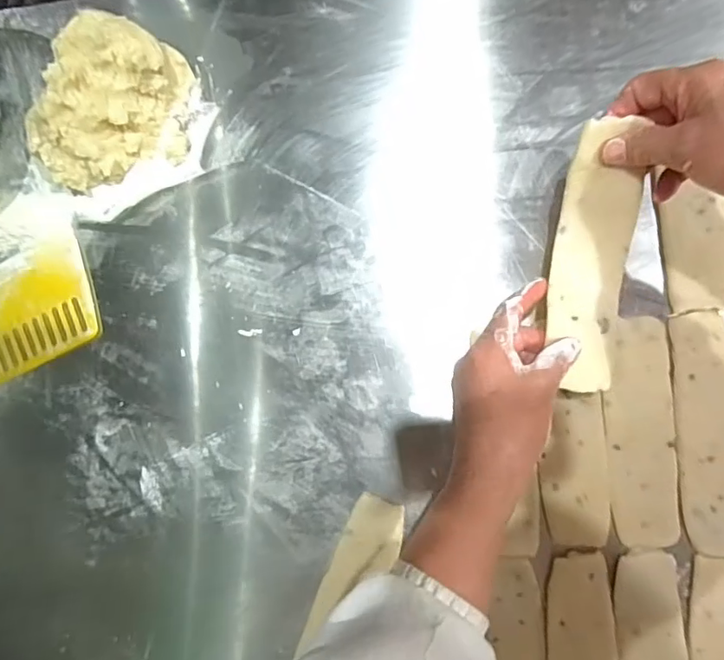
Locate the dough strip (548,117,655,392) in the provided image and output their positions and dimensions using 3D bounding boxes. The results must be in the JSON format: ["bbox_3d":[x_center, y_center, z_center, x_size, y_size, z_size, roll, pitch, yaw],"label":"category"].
[{"bbox_3d":[0.168,-0.050,0.387,0.055,0.035,0.184,3,99,9],"label":"dough strip"}]

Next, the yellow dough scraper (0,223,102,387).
[{"bbox_3d":[-0.347,-0.018,0.544,0.170,0.005,0.119,-27,82,6],"label":"yellow dough scraper"}]

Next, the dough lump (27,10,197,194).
[{"bbox_3d":[-0.242,-0.216,0.505,0.149,0.072,0.129,-17,84,8],"label":"dough lump"}]

